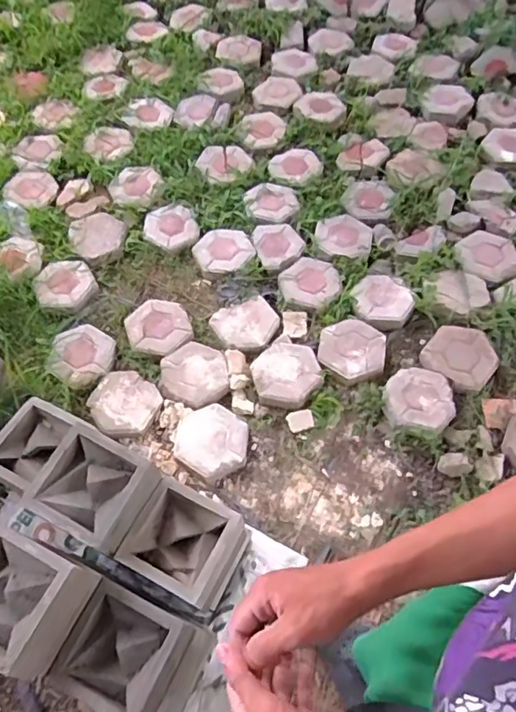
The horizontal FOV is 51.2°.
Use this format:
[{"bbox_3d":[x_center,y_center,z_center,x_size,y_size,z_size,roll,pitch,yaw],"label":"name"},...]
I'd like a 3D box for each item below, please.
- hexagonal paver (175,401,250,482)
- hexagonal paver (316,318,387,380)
[{"bbox_3d":[-0.128,0.234,1.492,0.208,0.041,0.203,18,65,5],"label":"hexagonal paver"},{"bbox_3d":[0.284,-0.020,1.623,0.199,0.039,0.178,20,64,12],"label":"hexagonal paver"}]

